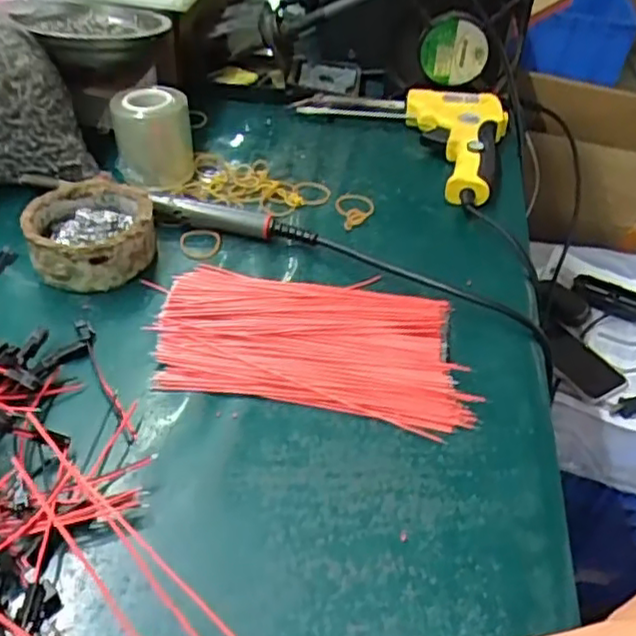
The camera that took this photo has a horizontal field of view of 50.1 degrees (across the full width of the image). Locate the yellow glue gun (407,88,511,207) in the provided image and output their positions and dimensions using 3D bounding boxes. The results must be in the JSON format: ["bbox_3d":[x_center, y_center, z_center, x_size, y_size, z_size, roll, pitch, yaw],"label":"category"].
[{"bbox_3d":[0.117,-0.150,0.590,0.088,0.036,0.159,10,43,6],"label":"yellow glue gun"}]

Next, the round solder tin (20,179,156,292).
[{"bbox_3d":[-0.156,-0.058,0.468,0.080,0.038,0.082,2,42,-2],"label":"round solder tin"}]

